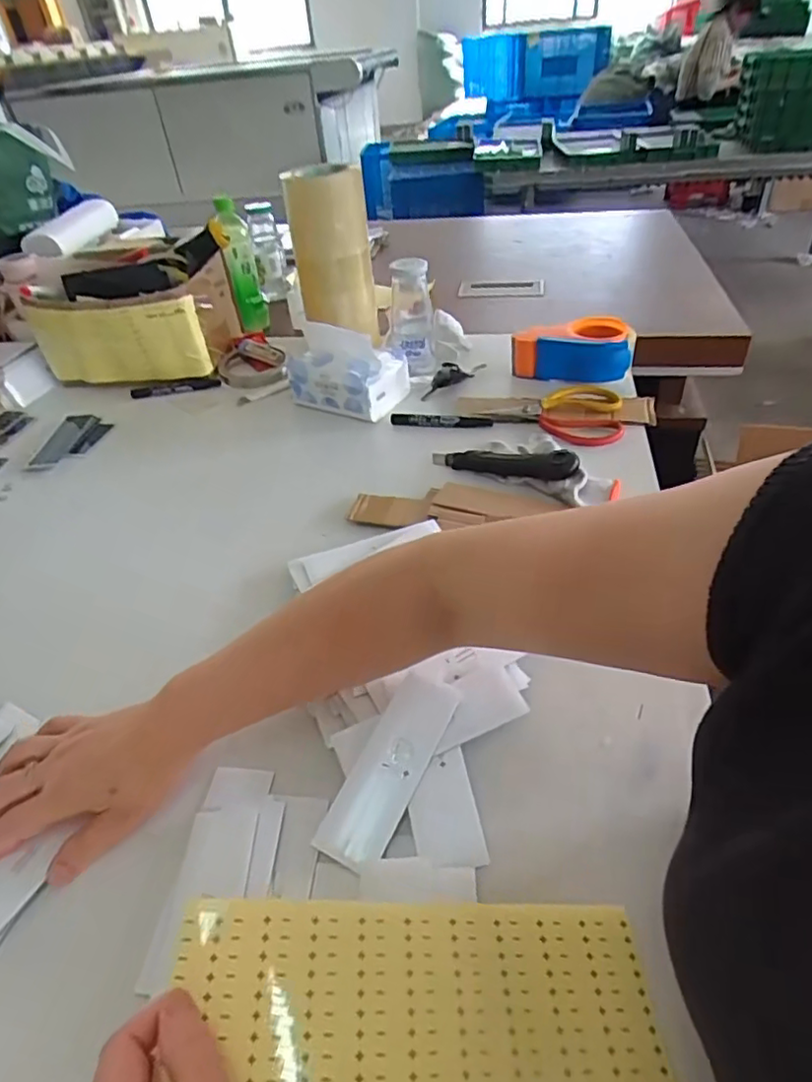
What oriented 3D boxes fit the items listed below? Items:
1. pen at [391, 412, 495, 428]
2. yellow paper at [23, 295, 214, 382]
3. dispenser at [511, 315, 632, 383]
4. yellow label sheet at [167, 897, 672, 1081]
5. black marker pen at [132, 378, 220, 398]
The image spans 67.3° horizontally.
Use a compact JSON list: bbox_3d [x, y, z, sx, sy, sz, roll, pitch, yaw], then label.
[{"bbox_3d":[0.044,-0.154,0.781,0.129,0.009,0.014,4,41,11],"label":"pen"},{"bbox_3d":[-0.417,-0.283,0.894,0.243,0.132,0.030,-3,41,3],"label":"yellow paper"},{"bbox_3d":[0.229,-0.265,0.847,0.157,0.069,0.063,9,43,16],"label":"dispenser"},{"bbox_3d":[0.008,0.240,0.302,0.237,0.010,0.109,4,41,-7],"label":"yellow label sheet"},{"bbox_3d":[-0.345,-0.228,0.915,0.127,0.016,0.016,-9,41,-5],"label":"black marker pen"}]

